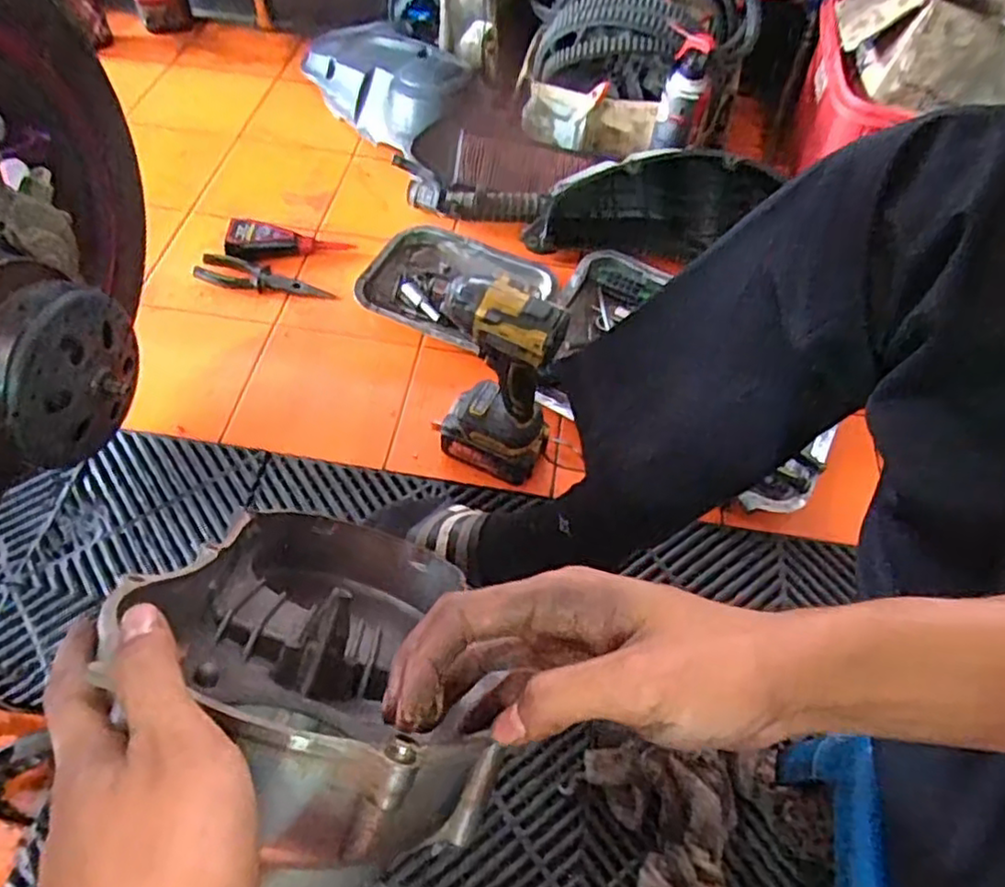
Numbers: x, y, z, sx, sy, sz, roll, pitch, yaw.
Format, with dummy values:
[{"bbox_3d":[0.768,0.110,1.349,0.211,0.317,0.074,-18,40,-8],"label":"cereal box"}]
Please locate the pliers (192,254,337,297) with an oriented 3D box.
[{"bbox_3d":[-0.334,-0.233,0.959,0.194,0.023,0.039,11,56,4],"label":"pliers"}]

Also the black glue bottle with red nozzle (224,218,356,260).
[{"bbox_3d":[-0.311,-0.288,0.992,0.174,0.033,0.066,6,56,0],"label":"black glue bottle with red nozzle"}]

